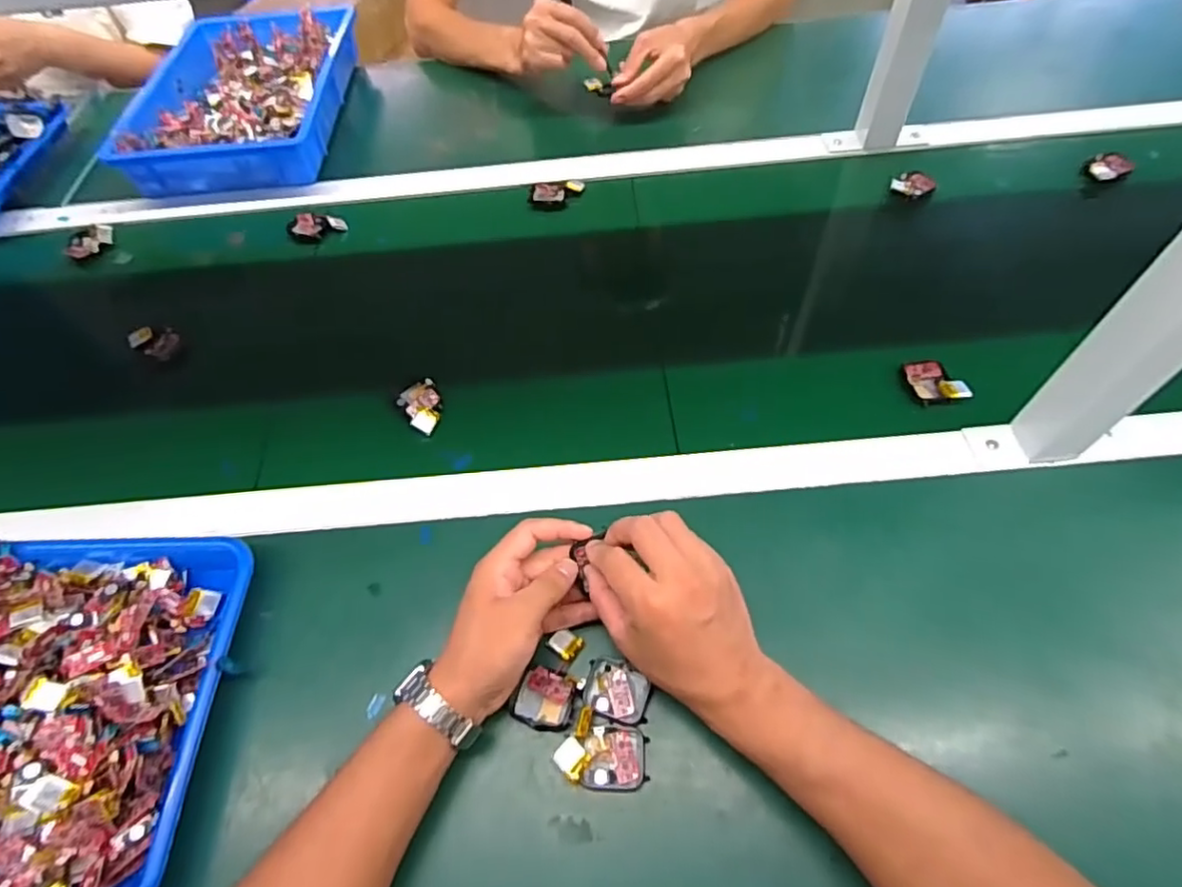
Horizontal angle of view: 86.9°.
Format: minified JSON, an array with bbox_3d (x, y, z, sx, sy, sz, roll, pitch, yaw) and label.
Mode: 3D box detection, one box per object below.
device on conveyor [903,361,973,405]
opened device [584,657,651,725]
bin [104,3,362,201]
[{"bbox_3d":[0.309,-0.056,0.559,0.049,0.010,0.042,-3,60,17],"label":"device on conveyor"},{"bbox_3d":[0.019,0.172,0.434,0.044,0.014,0.039,11,59,11],"label":"opened device"},{"bbox_3d":[-0.464,-0.469,0.846,0.252,0.061,0.359,-2,57,2],"label":"bin"}]

